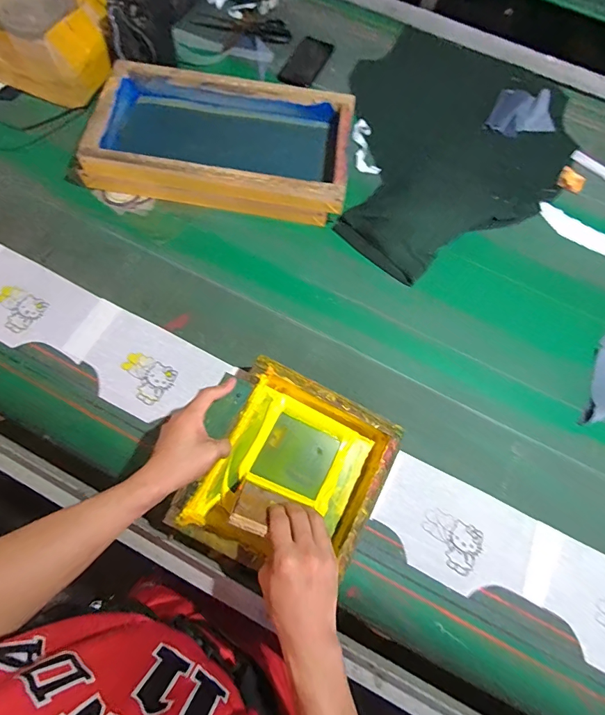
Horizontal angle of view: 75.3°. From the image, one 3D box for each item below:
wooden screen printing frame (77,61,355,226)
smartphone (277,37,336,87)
[{"bbox_3d":[-0.141,-0.396,0.730,0.464,0.090,0.256,10,68,0],"label":"wooden screen printing frame"},{"bbox_3d":[0.011,-0.676,0.891,0.078,0.008,0.156,24,69,5],"label":"smartphone"}]

